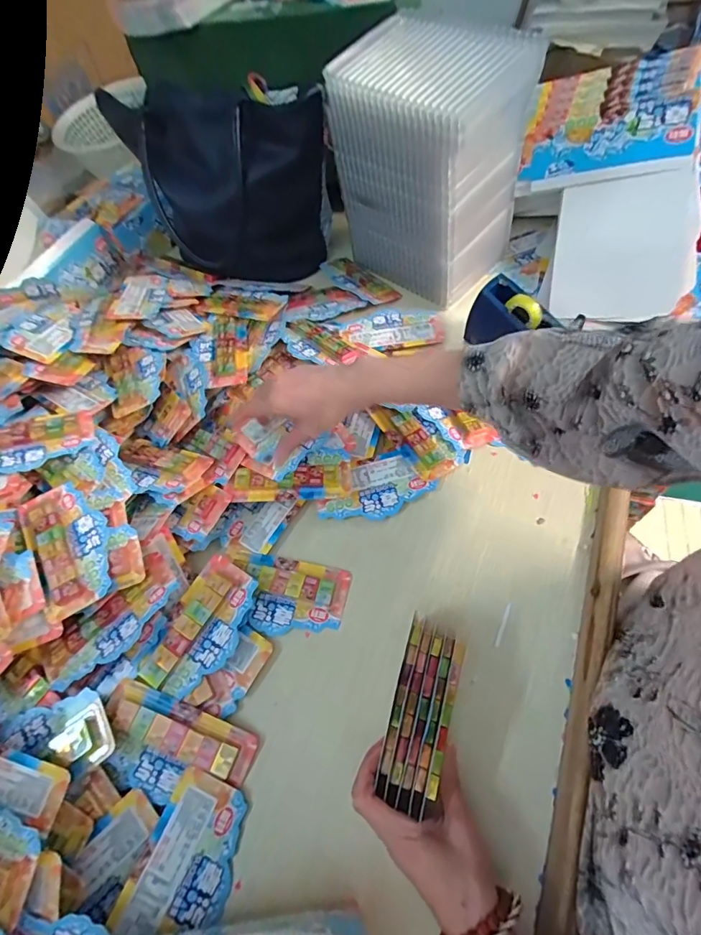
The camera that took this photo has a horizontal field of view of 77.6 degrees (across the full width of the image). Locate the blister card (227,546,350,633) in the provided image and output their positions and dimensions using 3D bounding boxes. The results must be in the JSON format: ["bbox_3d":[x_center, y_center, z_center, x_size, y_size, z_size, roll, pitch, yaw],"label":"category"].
[{"bbox_3d":[-0.076,0.136,0.473,0.141,0.012,0.079,8,62,13],"label":"blister card"}]

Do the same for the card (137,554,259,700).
[{"bbox_3d":[-0.149,0.162,0.446,0.072,0.015,0.132,19,65,19],"label":"card"}]

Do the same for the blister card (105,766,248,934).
[{"bbox_3d":[-0.136,0.333,0.369,0.078,0.009,0.115,23,64,7],"label":"blister card"}]

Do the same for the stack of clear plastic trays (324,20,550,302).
[{"bbox_3d":[0.105,-0.399,0.593,0.201,0.255,0.162,39,74,21],"label":"stack of clear plastic trays"}]

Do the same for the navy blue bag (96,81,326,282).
[{"bbox_3d":[-0.212,-0.417,0.648,0.329,0.196,0.130,18,64,18],"label":"navy blue bag"}]

